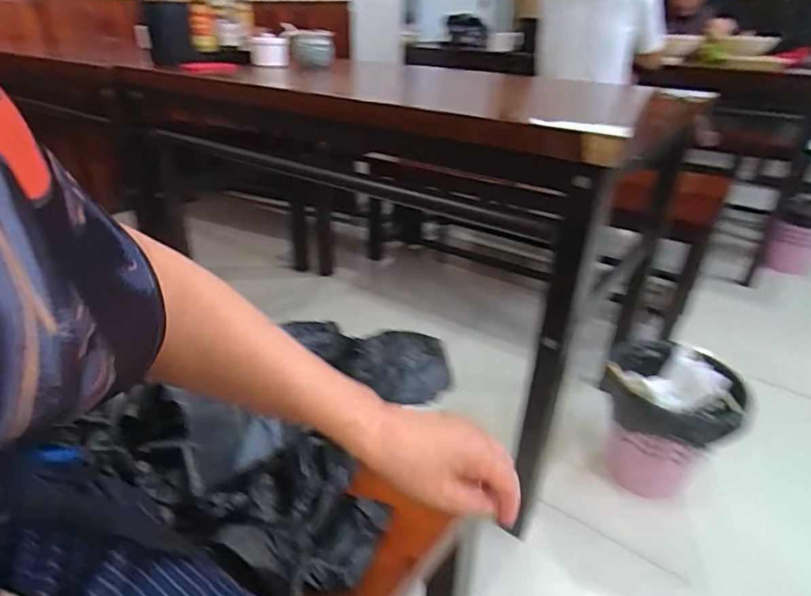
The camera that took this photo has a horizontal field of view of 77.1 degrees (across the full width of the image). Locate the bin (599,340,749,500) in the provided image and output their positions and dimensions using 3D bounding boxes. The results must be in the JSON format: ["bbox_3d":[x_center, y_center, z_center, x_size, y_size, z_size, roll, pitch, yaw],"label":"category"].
[{"bbox_3d":[0.550,0.269,1.101,0.262,0.297,0.258,22,36,28],"label":"bin"}]

